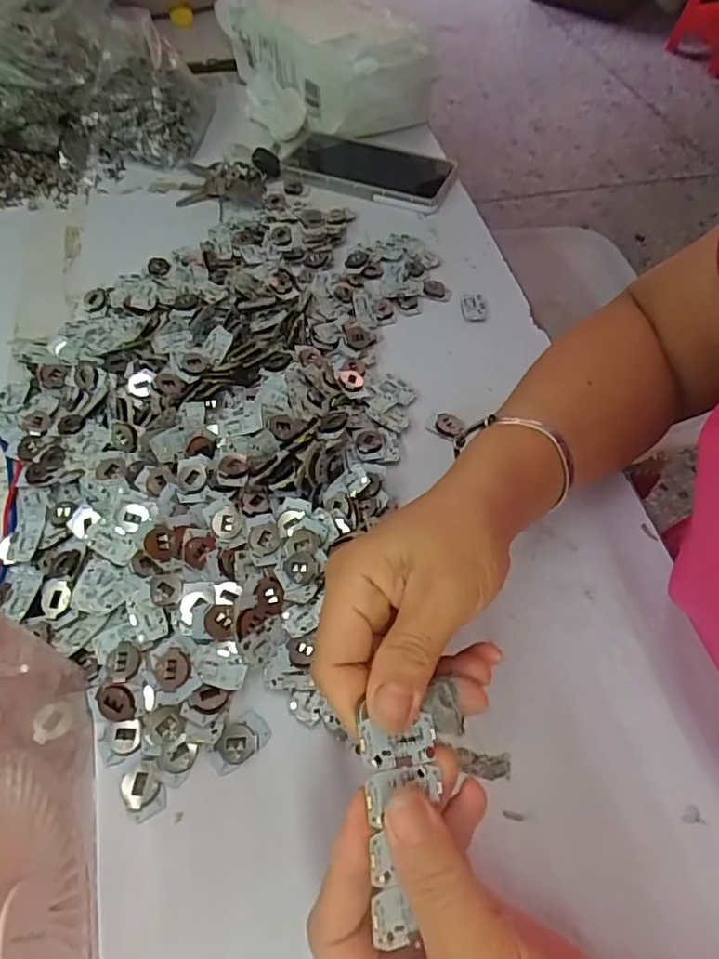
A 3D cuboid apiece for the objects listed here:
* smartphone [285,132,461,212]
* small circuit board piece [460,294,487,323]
[{"bbox_3d":[0.006,-0.313,0.564,0.175,0.011,0.096,22,60,14],"label":"smartphone"},{"bbox_3d":[0.092,-0.139,0.459,0.019,0.007,0.032,-3,57,-2],"label":"small circuit board piece"}]

